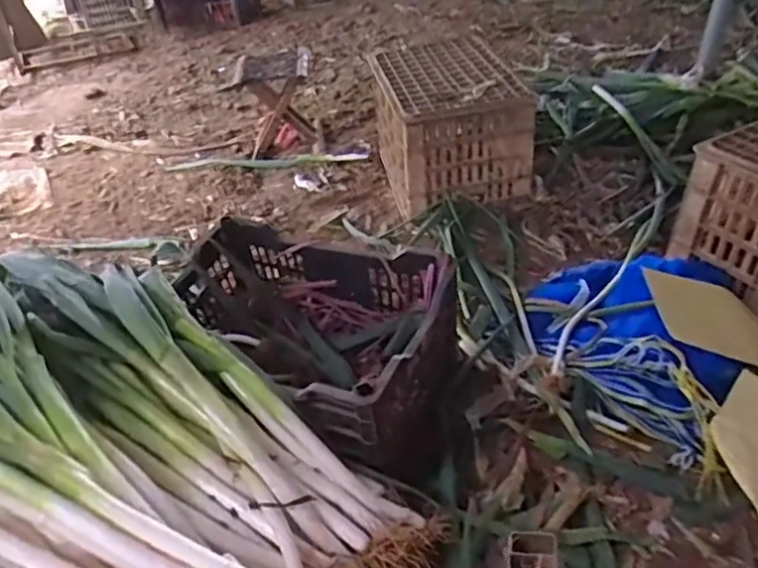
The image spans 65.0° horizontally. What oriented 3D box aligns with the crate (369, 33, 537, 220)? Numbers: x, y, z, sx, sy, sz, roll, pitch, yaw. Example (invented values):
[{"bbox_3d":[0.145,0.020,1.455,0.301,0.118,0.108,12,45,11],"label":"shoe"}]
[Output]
[{"bbox_3d":[0.185,-0.443,1.615,0.338,0.264,0.463,-9,39,-4],"label":"crate"}]

